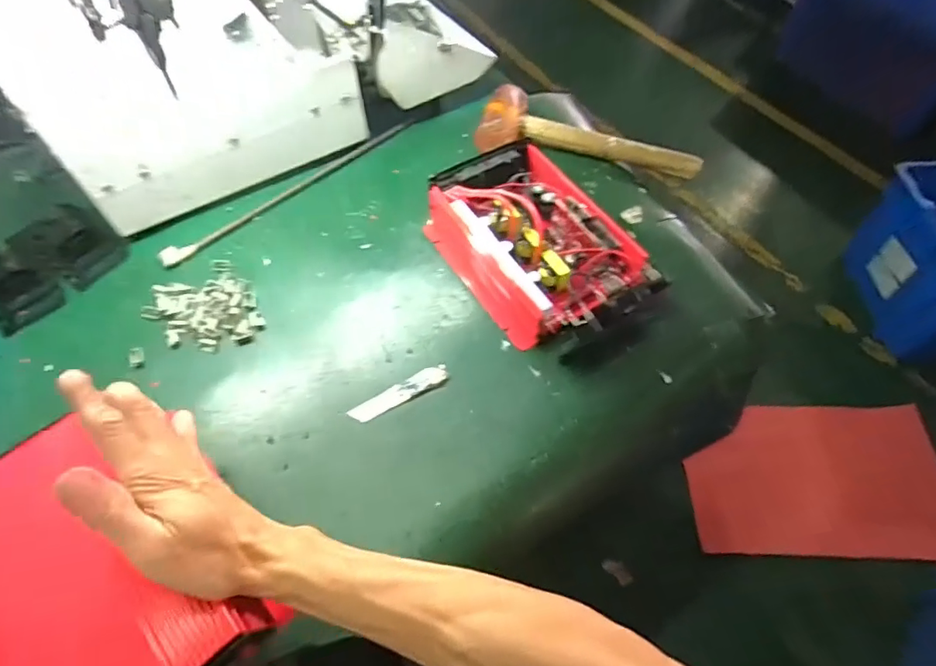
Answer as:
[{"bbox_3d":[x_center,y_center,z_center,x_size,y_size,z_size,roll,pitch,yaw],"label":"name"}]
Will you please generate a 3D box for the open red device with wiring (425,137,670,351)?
[{"bbox_3d":[0.073,-0.097,0.579,0.156,0.063,0.241,-29,64,-16],"label":"open red device with wiring"}]

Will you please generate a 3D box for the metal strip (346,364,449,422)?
[{"bbox_3d":[-0.066,0.059,0.517,0.100,0.005,0.020,-27,64,-15],"label":"metal strip"}]

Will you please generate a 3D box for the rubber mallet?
[{"bbox_3d":[0.157,-0.259,0.681,0.284,0.048,0.112,10,60,5],"label":"rubber mallet"}]

